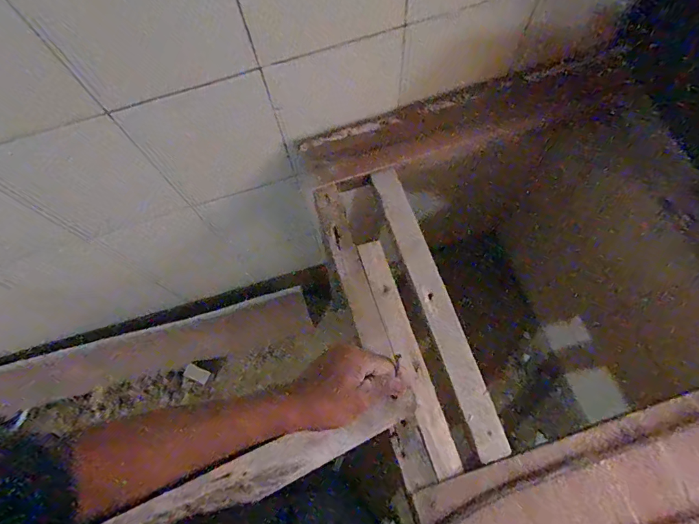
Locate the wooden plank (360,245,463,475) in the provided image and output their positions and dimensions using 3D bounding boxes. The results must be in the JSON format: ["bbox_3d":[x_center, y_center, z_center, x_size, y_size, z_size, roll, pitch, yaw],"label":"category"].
[{"bbox_3d":[0.075,0.116,0.537,0.034,0.013,0.318,-17,69,-2],"label":"wooden plank"}]

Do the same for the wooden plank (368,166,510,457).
[{"bbox_3d":[0.118,0.049,0.569,0.045,0.017,0.428,-17,69,-2],"label":"wooden plank"}]

